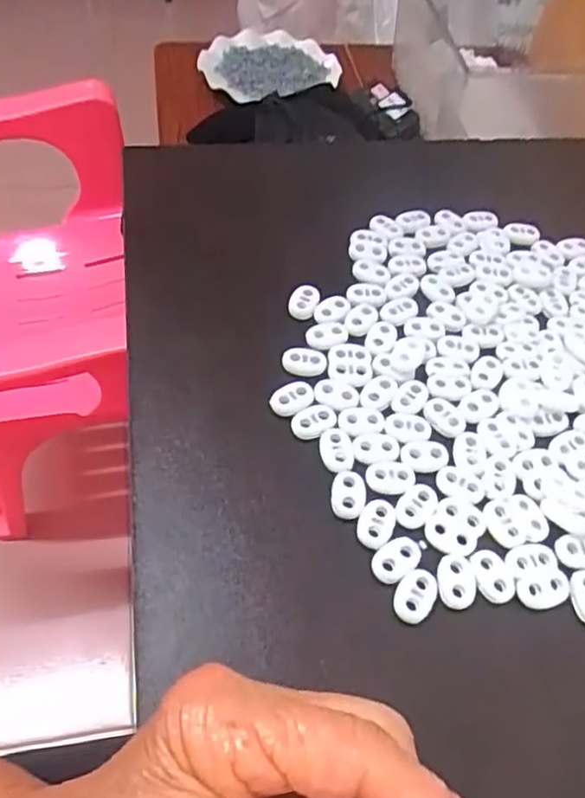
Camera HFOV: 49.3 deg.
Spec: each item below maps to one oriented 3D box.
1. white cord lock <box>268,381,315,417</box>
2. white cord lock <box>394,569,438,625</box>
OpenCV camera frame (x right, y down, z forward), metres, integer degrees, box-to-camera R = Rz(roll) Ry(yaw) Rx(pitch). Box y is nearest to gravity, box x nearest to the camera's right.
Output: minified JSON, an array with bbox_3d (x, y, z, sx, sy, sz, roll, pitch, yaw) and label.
[{"bbox_3d":[0.000,-0.001,0.310,0.022,0.004,0.016,-25,61,-20],"label":"white cord lock"},{"bbox_3d":[0.051,0.080,0.261,0.015,0.004,0.023,29,58,15],"label":"white cord lock"}]

